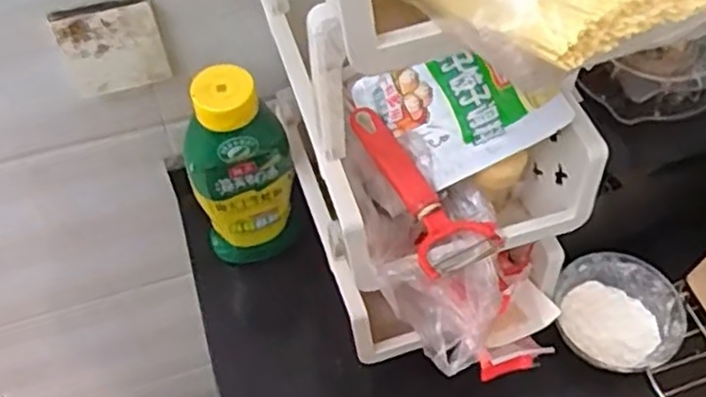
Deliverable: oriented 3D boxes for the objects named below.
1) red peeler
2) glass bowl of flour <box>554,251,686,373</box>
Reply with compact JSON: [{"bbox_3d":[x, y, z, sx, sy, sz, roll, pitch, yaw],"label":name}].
[{"bbox_3d":[0.055,-0.013,0.561,0.060,0.013,0.165,-17,56,-11],"label":"red peeler"},{"bbox_3d":[0.255,0.113,0.692,0.114,0.044,0.114,0,54,1],"label":"glass bowl of flour"}]

